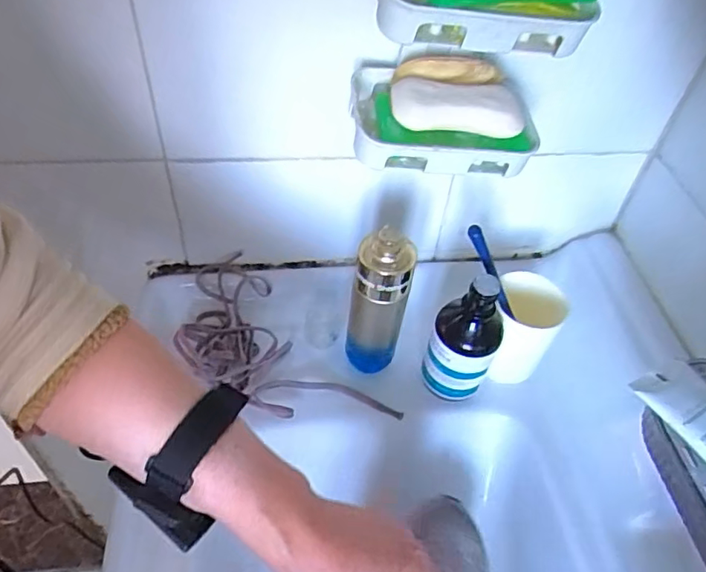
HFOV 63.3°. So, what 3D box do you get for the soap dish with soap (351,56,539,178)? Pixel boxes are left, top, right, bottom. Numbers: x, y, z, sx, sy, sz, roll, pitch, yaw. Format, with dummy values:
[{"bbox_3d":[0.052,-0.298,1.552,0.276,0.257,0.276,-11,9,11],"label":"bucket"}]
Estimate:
[{"bbox_3d":[0.063,-0.120,0.402,0.124,0.055,0.076,-1,48,-6],"label":"soap dish with soap"}]

